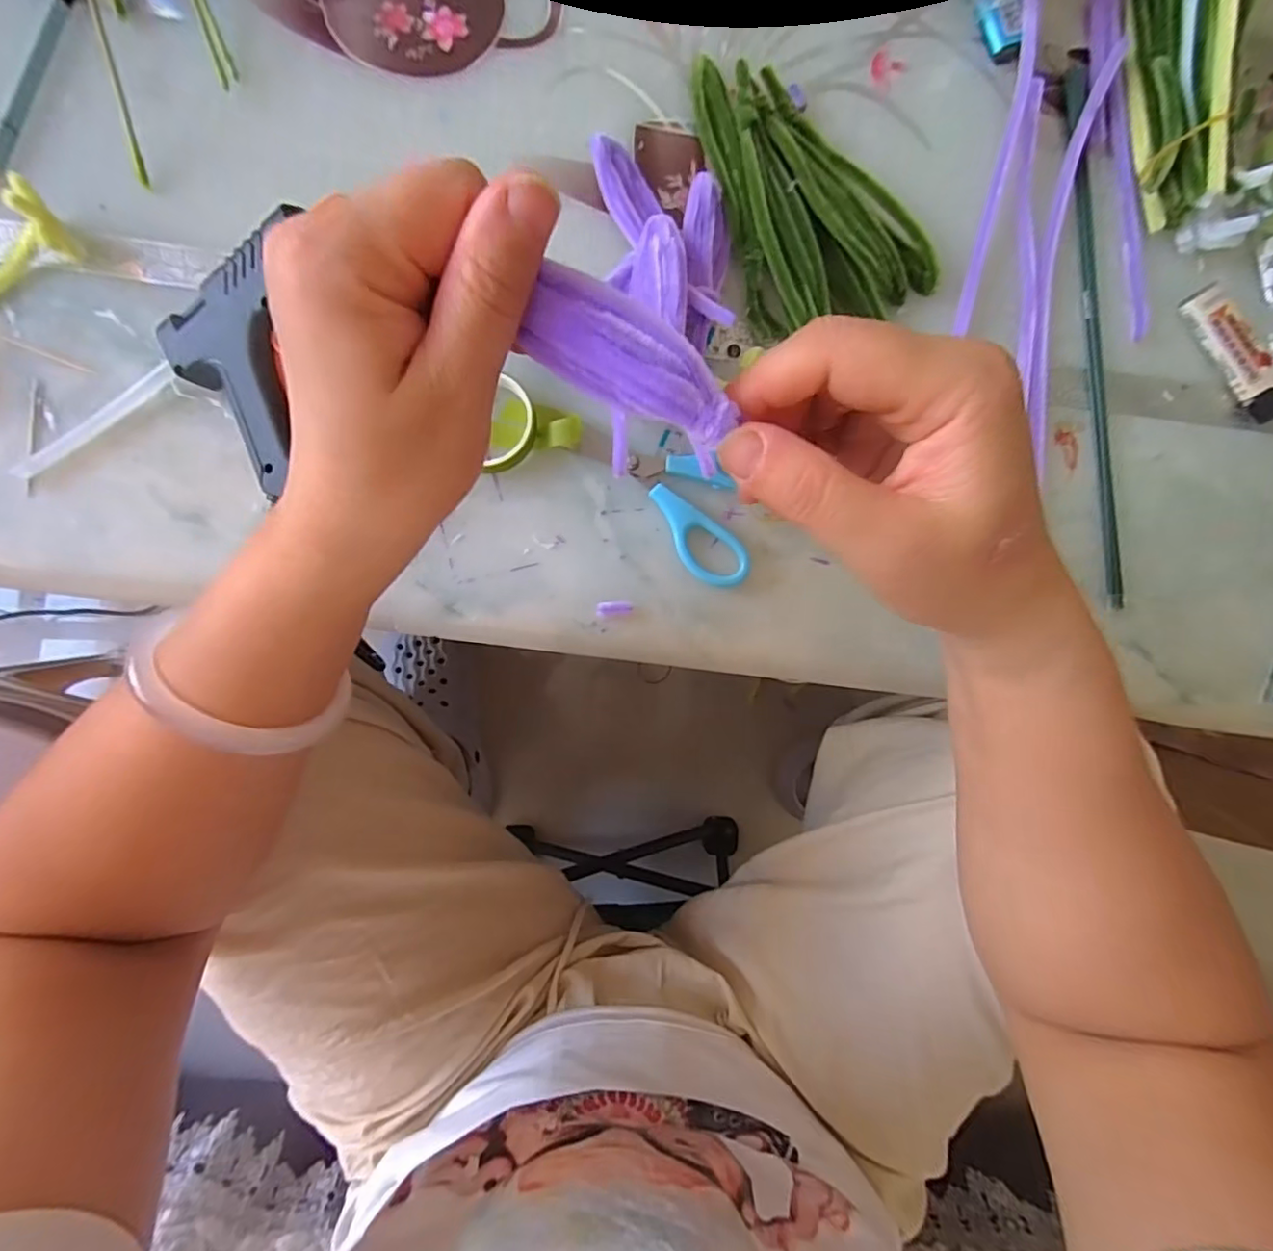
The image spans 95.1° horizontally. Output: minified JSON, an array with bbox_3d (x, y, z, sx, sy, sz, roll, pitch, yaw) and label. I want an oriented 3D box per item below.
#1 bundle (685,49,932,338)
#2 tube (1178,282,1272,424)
[{"bbox_3d":[0.097,-0.233,0.308,0.103,0.017,0.147,-14,88,-3],"label":"bundle"},{"bbox_3d":[0.322,-0.145,0.311,0.022,0.008,0.079,-31,89,-3],"label":"tube"}]

